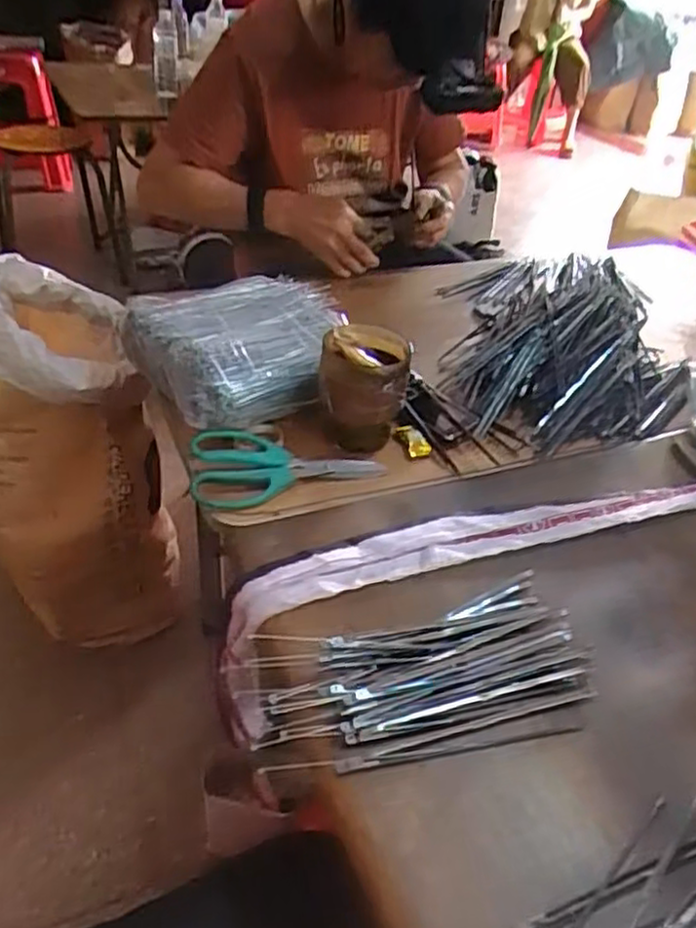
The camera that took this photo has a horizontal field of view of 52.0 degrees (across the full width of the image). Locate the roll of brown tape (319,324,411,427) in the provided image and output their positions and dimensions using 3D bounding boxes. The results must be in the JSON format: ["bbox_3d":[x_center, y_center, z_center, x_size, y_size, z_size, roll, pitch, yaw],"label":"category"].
[{"bbox_3d":[0.013,-0.076,0.716,0.083,0.098,0.088,2,38,-5],"label":"roll of brown tape"}]

